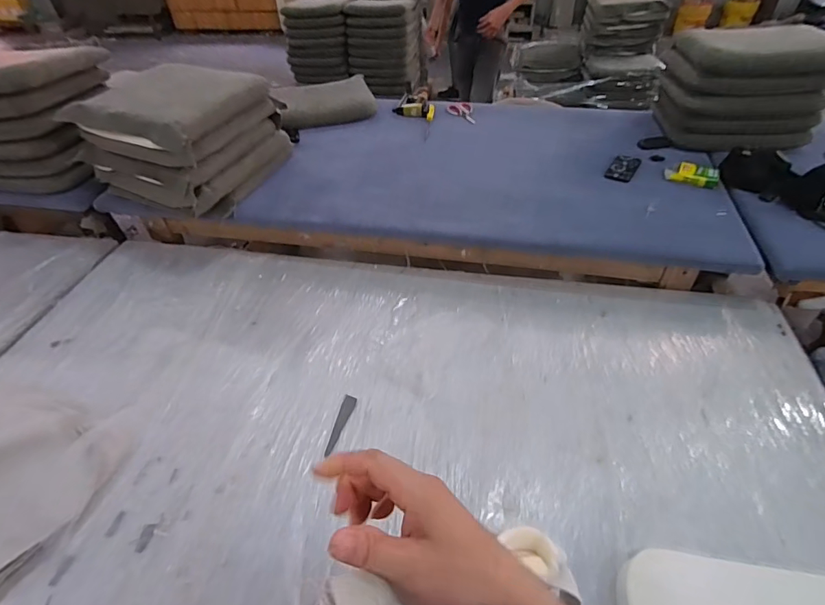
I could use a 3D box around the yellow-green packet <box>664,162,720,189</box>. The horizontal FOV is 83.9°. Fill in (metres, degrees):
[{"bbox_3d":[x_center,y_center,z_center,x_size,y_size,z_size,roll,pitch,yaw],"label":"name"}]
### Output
[{"bbox_3d":[0.891,-0.412,1.460,0.156,0.043,0.067,24,51,25],"label":"yellow-green packet"}]

